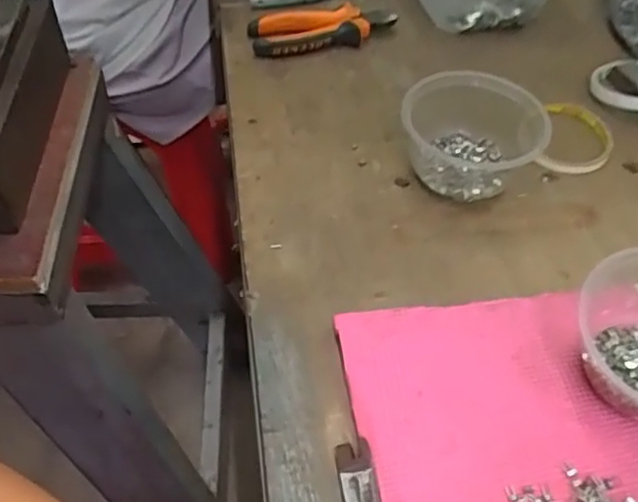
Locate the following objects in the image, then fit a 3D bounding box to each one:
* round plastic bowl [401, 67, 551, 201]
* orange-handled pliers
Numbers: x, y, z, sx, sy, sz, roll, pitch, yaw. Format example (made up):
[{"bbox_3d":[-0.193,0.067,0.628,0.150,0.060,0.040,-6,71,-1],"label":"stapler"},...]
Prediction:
[{"bbox_3d":[0.125,-0.094,0.544,0.114,0.070,0.101,12,51,6],"label":"round plastic bowl"},{"bbox_3d":[0.005,-0.228,0.670,0.149,0.024,0.051,-9,52,-11],"label":"orange-handled pliers"}]

